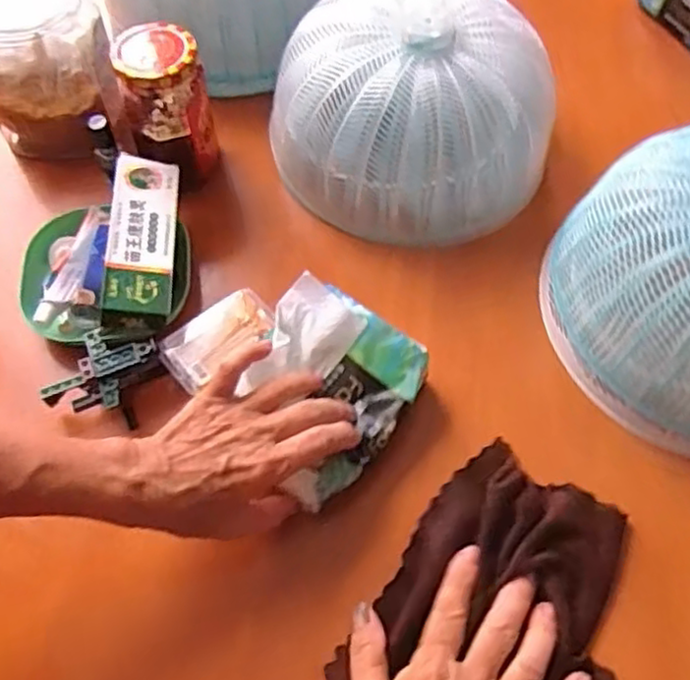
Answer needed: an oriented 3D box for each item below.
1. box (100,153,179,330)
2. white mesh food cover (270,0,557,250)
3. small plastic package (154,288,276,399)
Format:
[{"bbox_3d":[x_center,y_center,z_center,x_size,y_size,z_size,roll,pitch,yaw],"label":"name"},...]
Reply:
[{"bbox_3d":[-0.153,-0.074,0.539,0.046,0.030,0.141,6,60,-14],"label":"box"},{"bbox_3d":[0.057,-0.196,0.589,0.202,0.143,0.198,-38,67,-20],"label":"white mesh food cover"},{"bbox_3d":[-0.093,-0.002,0.521,0.084,0.012,0.045,-33,65,-18],"label":"small plastic package"}]

